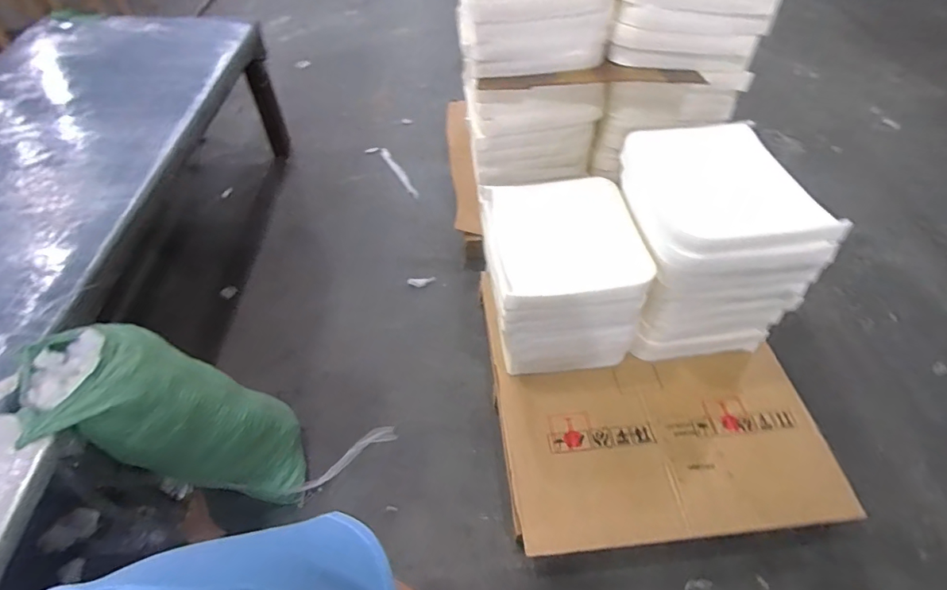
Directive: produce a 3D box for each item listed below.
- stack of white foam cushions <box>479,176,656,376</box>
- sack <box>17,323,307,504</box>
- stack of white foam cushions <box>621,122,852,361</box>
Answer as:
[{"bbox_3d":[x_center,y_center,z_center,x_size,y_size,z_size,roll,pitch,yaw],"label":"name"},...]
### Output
[{"bbox_3d":[0.263,-0.063,1.489,0.427,0.395,0.474,-6,53,-5],"label":"stack of white foam cushions"},{"bbox_3d":[-0.687,0.330,1.187,0.194,0.739,0.283,-6,53,23],"label":"sack"},{"bbox_3d":[0.698,-0.154,1.429,0.437,0.556,0.479,-6,53,-5],"label":"stack of white foam cushions"}]

